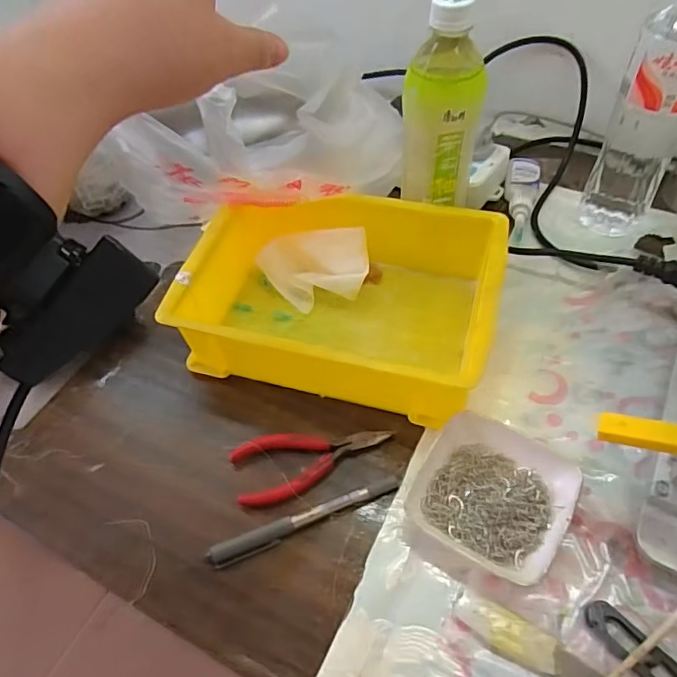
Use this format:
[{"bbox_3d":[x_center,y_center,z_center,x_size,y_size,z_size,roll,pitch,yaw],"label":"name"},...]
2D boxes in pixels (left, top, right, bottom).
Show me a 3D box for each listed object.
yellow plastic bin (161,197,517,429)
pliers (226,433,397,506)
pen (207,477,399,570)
[{"bbox_3d":[0.005,-0.036,0.451,0.235,0.074,0.173,13,54,14],"label":"yellow plastic bin"},{"bbox_3d":[-0.019,0.085,0.395,0.113,0.016,0.049,-18,53,-9],"label":"pliers"},{"bbox_3d":[-0.022,0.122,0.366,0.133,0.007,0.015,-20,53,-11],"label":"pen"}]

